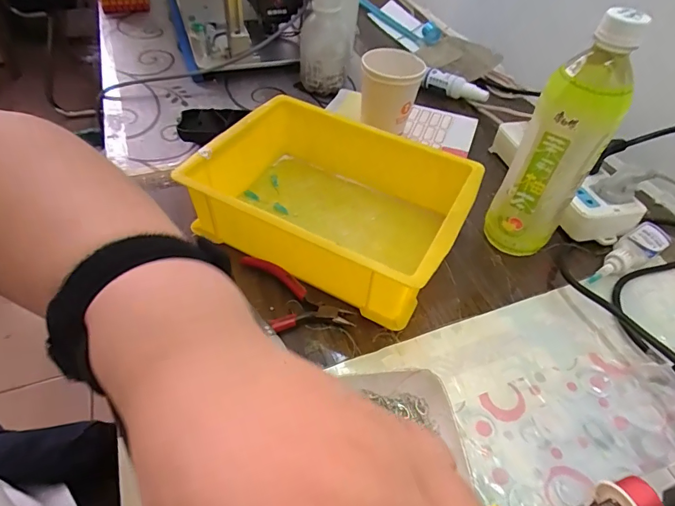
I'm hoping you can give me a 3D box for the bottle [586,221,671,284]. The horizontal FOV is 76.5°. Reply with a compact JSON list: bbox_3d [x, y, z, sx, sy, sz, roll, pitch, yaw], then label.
[{"bbox_3d":[0.292,0.003,0.430,0.112,0.024,0.030,-25,55,-25],"label":"bottle"}]

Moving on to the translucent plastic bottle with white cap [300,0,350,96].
[{"bbox_3d":[-0.017,-0.299,0.574,0.068,0.169,0.059,4,48,-1],"label":"translucent plastic bottle with white cap"}]

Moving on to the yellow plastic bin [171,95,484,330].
[{"bbox_3d":[-0.005,-0.049,0.421,0.243,0.076,0.166,23,51,15],"label":"yellow plastic bin"}]

